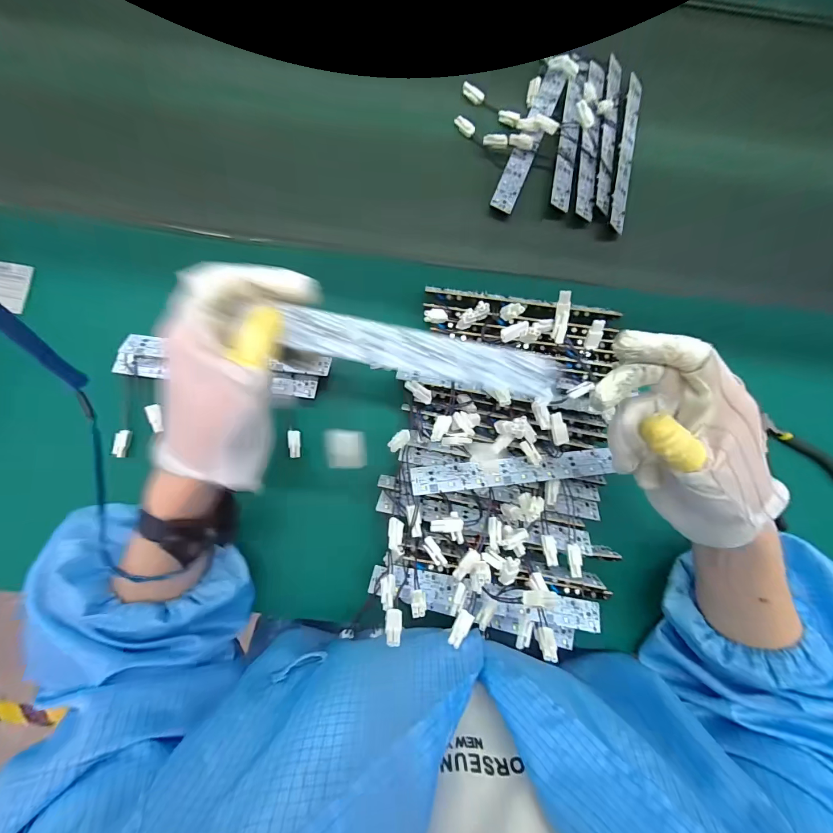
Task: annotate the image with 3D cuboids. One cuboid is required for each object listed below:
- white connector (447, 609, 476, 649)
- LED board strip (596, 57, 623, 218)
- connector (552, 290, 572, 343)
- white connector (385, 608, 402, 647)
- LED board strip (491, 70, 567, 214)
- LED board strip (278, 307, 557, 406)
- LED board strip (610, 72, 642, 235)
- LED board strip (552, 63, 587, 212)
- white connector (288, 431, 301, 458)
[{"bbox_3d":[0.032,0.150,0.251,0.011,0.004,0.025,43,49,4],"label":"white connector"},{"bbox_3d":[0.215,-0.314,0.392,0.018,0.005,0.187,9,82,-1],"label":"LED board strip"},{"bbox_3d":[0.122,-0.083,0.295,0.009,0.009,0.042,4,100,-1],"label":"connector"},{"bbox_3d":[-0.015,0.140,0.236,0.011,0.026,0.004,2,115,-2],"label":"white connector"},{"bbox_3d":[0.126,-0.307,0.392,0.024,0.007,0.184,23,82,1],"label":"LED board strip"},{"bbox_3d":[0.006,-0.038,0.213,0.164,0.006,0.026,12,106,-5],"label":"LED board strip"},{"bbox_3d":[0.232,-0.291,0.389,0.017,0.005,0.183,11,82,0],"label":"LED board strip"},{"bbox_3d":[0.170,-0.315,0.389,0.020,0.009,0.179,10,82,-1],"label":"LED board strip"},{"bbox_3d":[-0.117,0.026,0.337,0.013,0.004,0.026,-4,82,-3],"label":"white connector"}]

